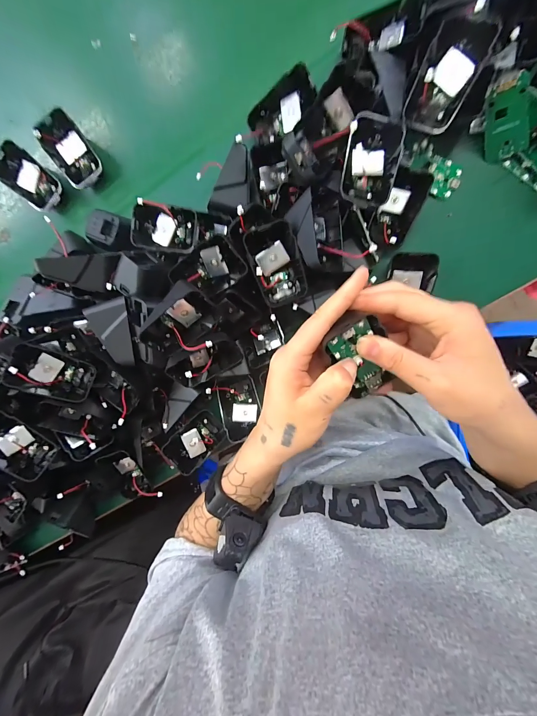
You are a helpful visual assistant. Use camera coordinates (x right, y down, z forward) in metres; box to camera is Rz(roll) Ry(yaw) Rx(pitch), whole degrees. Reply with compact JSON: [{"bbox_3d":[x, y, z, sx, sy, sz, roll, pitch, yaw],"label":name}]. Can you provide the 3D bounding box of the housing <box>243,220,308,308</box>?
[{"bbox_3d":[0.006,-0.084,0.278,0.044,0.024,0.071,-20,107,-5],"label":"housing"}]

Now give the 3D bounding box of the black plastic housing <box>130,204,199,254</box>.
[{"bbox_3d":[-0.106,-0.133,0.312,0.067,0.024,0.043,13,95,7],"label":"black plastic housing"}]

